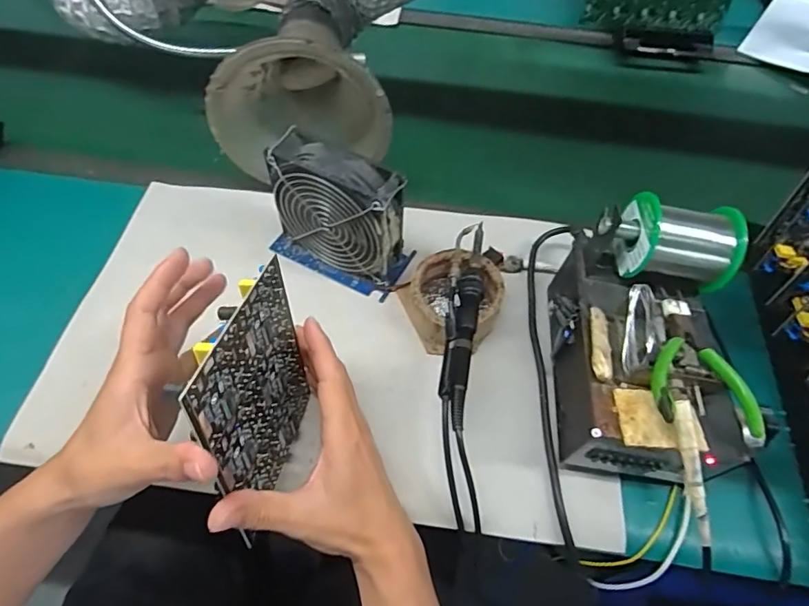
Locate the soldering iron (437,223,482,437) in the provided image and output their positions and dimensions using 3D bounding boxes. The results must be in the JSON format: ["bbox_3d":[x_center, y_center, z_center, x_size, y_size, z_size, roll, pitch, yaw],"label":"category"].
[{"bbox_3d":[0.050,0.009,0.415,0.026,0.018,0.204,8,57,3],"label":"soldering iron"}]

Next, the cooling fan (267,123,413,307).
[{"bbox_3d":[-0.062,-0.080,0.460,0.128,0.125,0.053,22,58,12],"label":"cooling fan"}]

